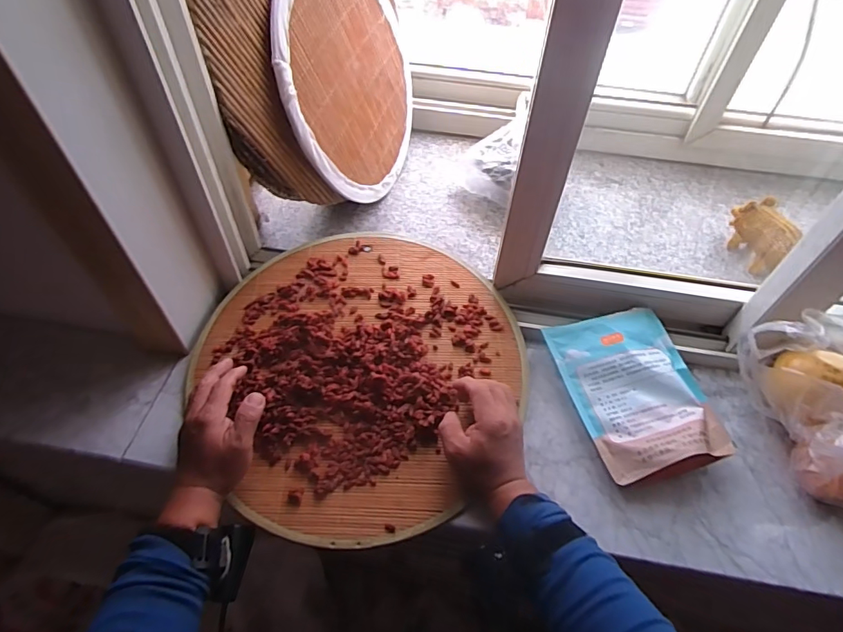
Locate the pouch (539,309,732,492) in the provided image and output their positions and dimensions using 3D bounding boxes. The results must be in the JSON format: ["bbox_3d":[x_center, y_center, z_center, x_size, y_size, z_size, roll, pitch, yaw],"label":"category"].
[{"bbox_3d":[0.252,0.082,0.562,0.142,0.033,0.206,-10,53,-9],"label":"pouch"}]

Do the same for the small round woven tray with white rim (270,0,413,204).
[{"bbox_3d":[-0.099,-0.358,0.732,0.015,0.354,0.353,3,88,25],"label":"small round woven tray with white rim"}]

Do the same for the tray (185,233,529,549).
[{"bbox_3d":[-0.073,0.050,0.597,0.364,0.034,0.400,0,52,-1],"label":"tray"}]

